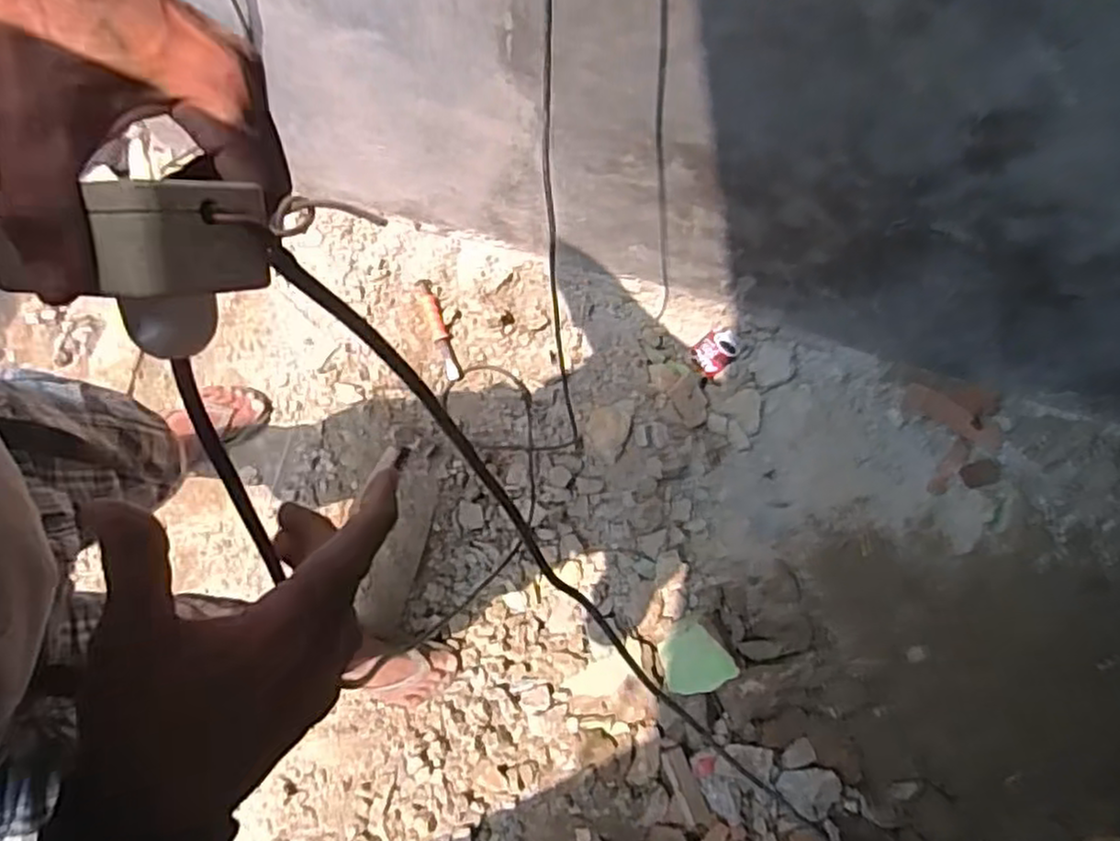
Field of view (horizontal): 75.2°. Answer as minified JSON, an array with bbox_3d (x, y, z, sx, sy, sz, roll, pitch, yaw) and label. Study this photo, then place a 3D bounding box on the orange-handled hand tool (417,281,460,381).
[{"bbox_3d":[-0.240,-0.178,1.438,0.032,0.035,0.198,-18,80,-2],"label":"orange-handled hand tool"}]

